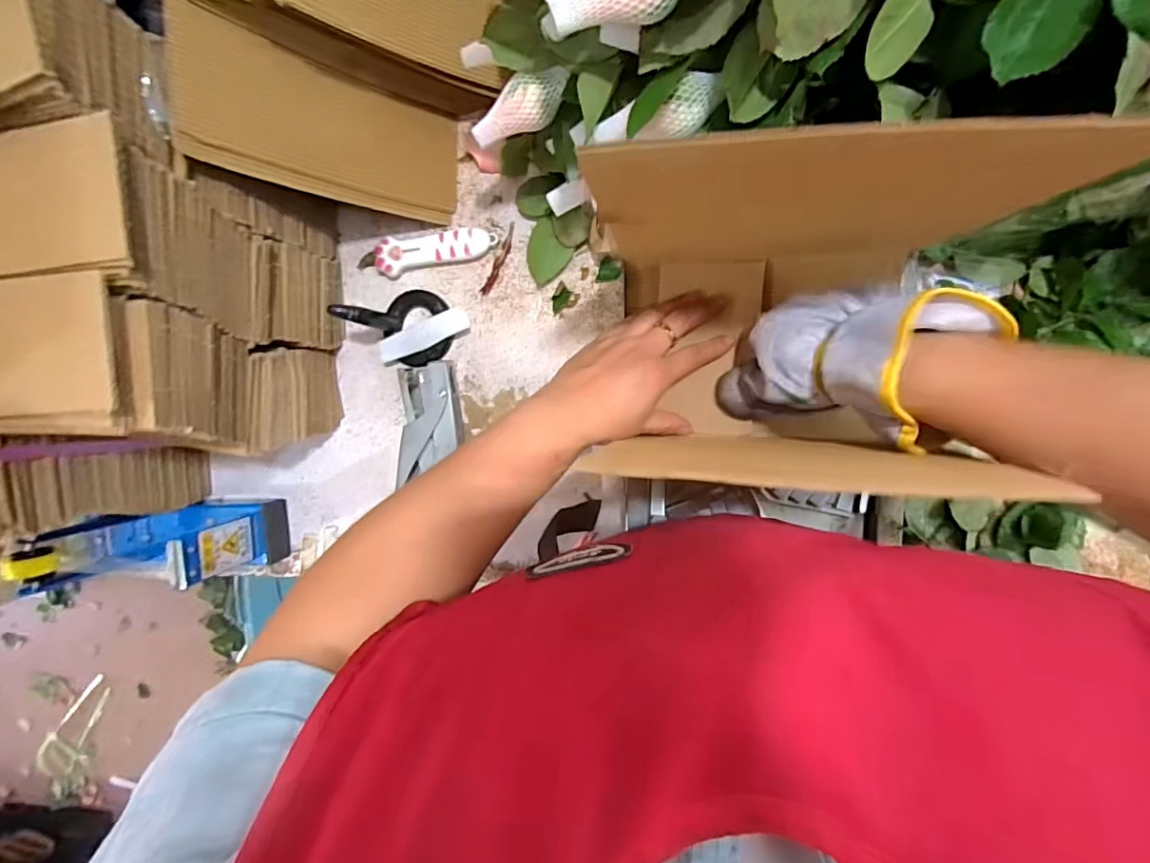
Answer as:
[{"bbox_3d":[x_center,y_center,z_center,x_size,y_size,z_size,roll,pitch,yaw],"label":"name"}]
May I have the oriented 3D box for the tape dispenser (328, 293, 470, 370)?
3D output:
[{"bbox_3d":[-0.150,-0.096,0.476,0.095,0.071,0.075,-17,93,10],"label":"tape dispenser"}]

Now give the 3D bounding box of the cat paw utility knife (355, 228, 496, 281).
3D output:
[{"bbox_3d":[-0.138,-0.166,0.494,0.131,0.018,0.030,-6,94,9],"label":"cat paw utility knife"}]

